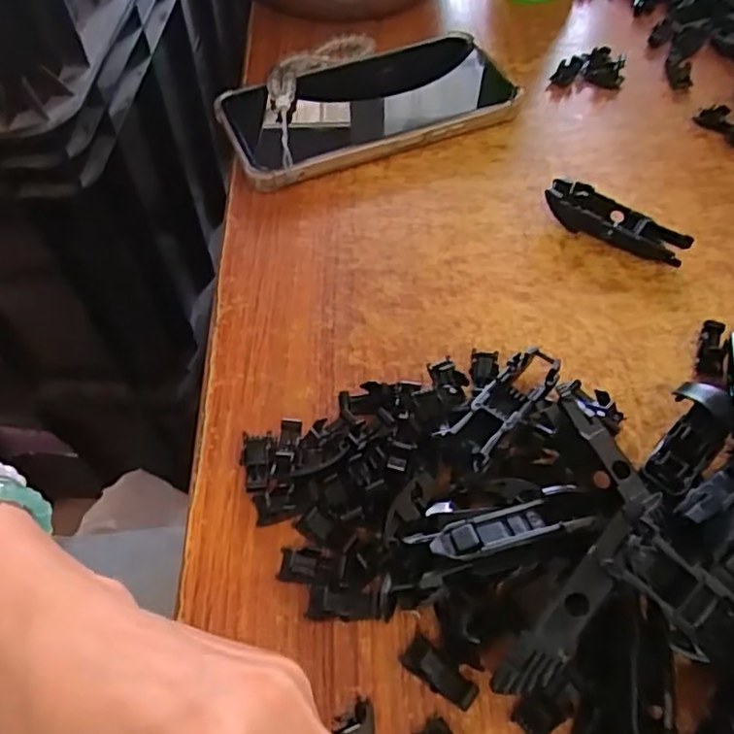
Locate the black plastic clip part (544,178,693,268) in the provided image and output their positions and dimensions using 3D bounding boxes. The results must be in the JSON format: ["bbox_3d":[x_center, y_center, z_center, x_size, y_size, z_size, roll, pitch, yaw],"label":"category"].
[{"bbox_3d":[0.125,-0.073,0.321,0.071,0.016,0.019,29,62,18],"label":"black plastic clip part"}]

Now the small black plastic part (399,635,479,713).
[{"bbox_3d":[0.024,0.102,0.213,0.026,0.009,0.011,37,65,22],"label":"small black plastic part"}]

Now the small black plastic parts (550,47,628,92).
[{"bbox_3d":[0.140,-0.188,0.401,0.042,0.012,0.028,10,57,8],"label":"small black plastic parts"}]

